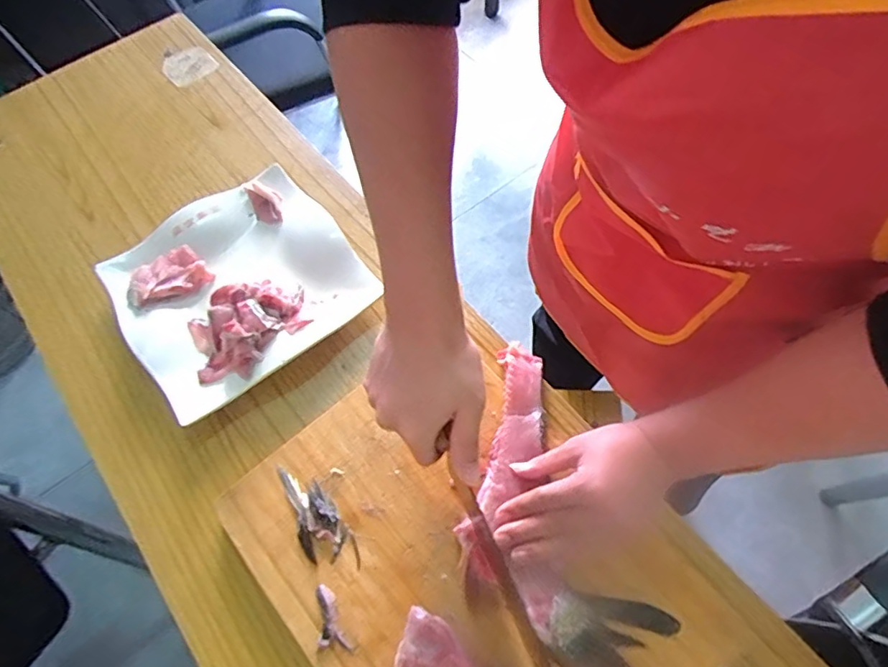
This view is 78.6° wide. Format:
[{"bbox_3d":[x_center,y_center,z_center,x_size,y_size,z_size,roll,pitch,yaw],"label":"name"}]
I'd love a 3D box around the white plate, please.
[{"bbox_3d":[-0.226,-0.059,0.597,0.244,0.046,0.238,-34,66,-13],"label":"white plate"}]

